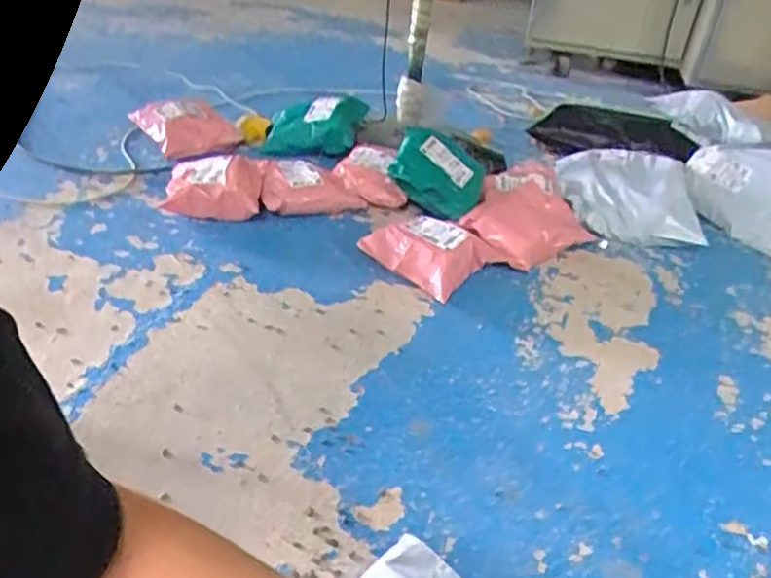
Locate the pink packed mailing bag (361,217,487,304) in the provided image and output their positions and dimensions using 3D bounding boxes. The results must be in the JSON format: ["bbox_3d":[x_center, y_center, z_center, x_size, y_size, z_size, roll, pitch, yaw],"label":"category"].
[{"bbox_3d":[0.075,-0.081,1.356,0.211,0.078,0.162,29,41,29],"label":"pink packed mailing bag"}]

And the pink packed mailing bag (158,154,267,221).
[{"bbox_3d":[-0.370,-0.215,1.487,0.208,0.084,0.191,0,35,-9],"label":"pink packed mailing bag"}]

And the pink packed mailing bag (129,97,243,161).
[{"bbox_3d":[-0.491,-0.407,1.742,0.205,0.080,0.271,-21,43,-33],"label":"pink packed mailing bag"}]

